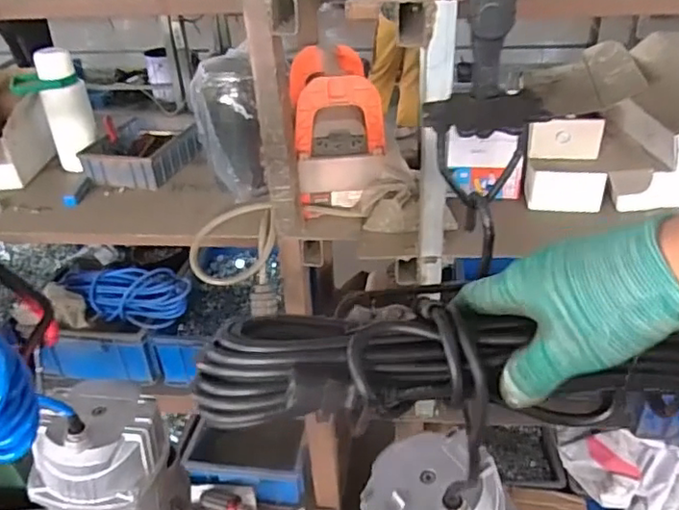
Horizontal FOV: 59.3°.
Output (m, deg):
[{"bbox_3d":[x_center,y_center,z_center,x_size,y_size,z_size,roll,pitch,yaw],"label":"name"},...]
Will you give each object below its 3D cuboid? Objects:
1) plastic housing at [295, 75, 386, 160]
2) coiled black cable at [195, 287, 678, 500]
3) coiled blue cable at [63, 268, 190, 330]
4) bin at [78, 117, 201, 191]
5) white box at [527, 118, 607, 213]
[{"bbox_3d":[0.003,-0.236,1.005,0.138,0.121,0.052,-1,33,2],"label":"plastic housing"},{"bbox_3d":[0.082,0.068,0.363,0.332,0.066,0.089,0,33,5],"label":"coiled black cable"},{"bbox_3d":[-0.481,0.080,1.333,0.322,0.072,0.139,6,34,13],"label":"coiled blue cable"},{"bbox_3d":[-0.432,-0.231,1.314,0.196,0.062,0.234,8,35,15],"label":"bin"},{"bbox_3d":[0.396,-0.156,1.047,0.124,0.141,0.078,-2,33,2],"label":"white box"}]

